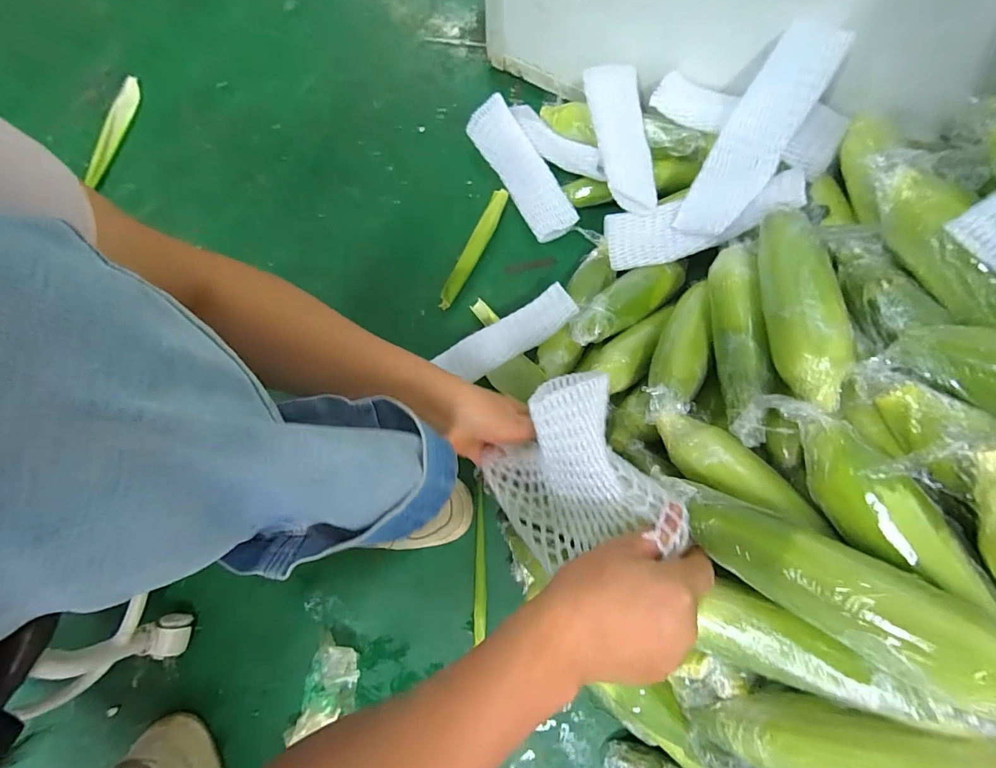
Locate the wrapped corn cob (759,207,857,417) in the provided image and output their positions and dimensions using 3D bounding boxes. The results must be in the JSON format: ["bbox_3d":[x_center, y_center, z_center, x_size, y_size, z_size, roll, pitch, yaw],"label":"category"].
[{"bbox_3d":[0.255,-0.074,0.372,0.050,0.049,0.194,4,79,2],"label":"wrapped corn cob"}]

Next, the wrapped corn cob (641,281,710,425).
[{"bbox_3d":[0.194,-0.043,0.456,0.052,0.042,0.201,27,55,6],"label":"wrapped corn cob"}]

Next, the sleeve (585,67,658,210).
[{"bbox_3d":[0.152,-0.306,0.534,0.065,0.032,0.205,-5,79,0],"label":"sleeve"}]

